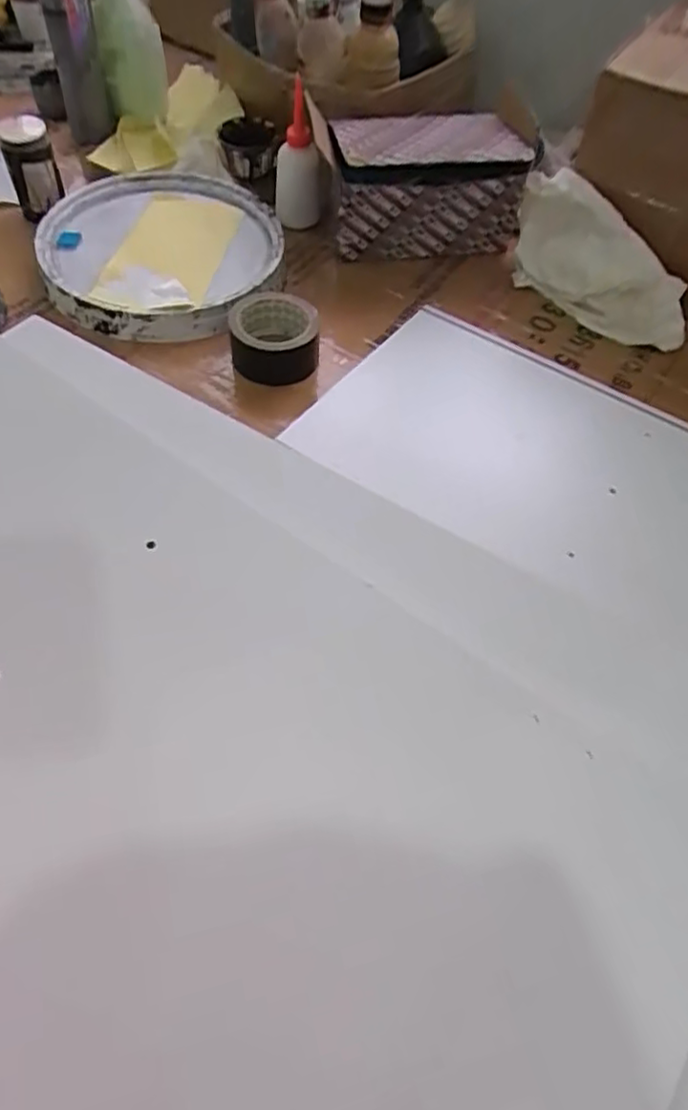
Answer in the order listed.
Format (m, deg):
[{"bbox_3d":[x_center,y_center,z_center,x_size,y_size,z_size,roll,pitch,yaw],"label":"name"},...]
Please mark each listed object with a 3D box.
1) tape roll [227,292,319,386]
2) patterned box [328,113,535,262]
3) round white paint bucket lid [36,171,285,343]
[{"bbox_3d":[-0.074,-0.234,0.694,0.094,0.055,0.090,-2,57,-5],"label":"tape roll"},{"bbox_3d":[0.095,-0.452,0.791,0.229,0.119,0.149,-2,57,-5],"label":"patterned box"},{"bbox_3d":[-0.212,-0.355,0.756,0.271,0.048,0.272,-12,58,-11],"label":"round white paint bucket lid"}]

